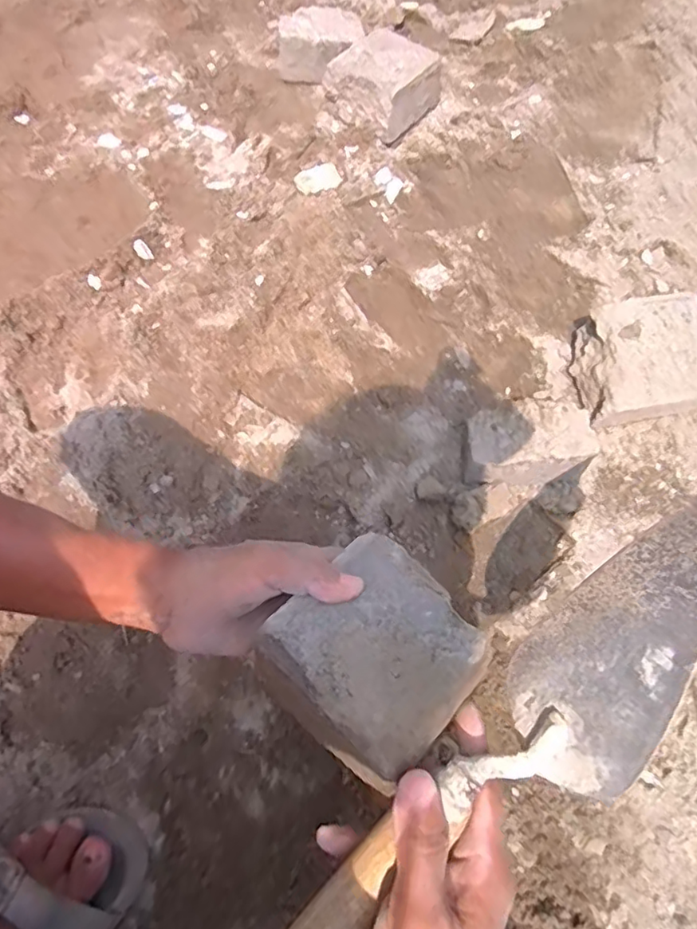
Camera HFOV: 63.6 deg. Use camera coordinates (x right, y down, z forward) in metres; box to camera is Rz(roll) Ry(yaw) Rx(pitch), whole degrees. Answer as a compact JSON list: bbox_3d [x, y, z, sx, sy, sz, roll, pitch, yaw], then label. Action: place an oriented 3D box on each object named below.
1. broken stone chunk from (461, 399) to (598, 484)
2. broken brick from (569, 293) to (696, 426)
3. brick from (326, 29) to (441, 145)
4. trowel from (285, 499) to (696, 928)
[{"bbox_3d":[0.161,-0.021,0.515,0.101,0.073,0.067,-2,70,2],"label":"broken stone chunk"},{"bbox_3d":[0.283,-0.098,0.540,0.111,0.067,0.109,-6,69,2],"label":"broken brick"},{"bbox_3d":[0.046,-0.480,0.707,0.110,0.062,0.105,39,77,16],"label":"brick"},{"bbox_3d":[0.084,0.152,0.287,0.061,0.067,0.314,44,88,11],"label":"trowel"}]

